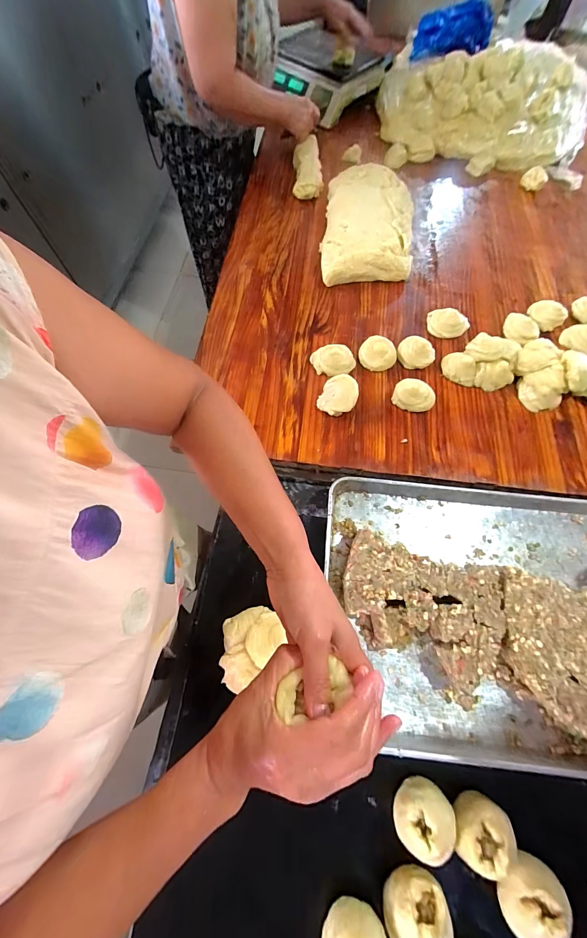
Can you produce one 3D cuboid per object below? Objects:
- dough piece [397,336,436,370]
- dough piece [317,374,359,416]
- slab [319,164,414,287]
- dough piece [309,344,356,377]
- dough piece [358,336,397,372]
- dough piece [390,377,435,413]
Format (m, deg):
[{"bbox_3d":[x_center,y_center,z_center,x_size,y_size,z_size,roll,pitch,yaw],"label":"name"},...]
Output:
[{"bbox_3d":[0.266,-0.253,0.698,0.078,0.033,0.066,30,71,12],"label":"dough piece"},{"bbox_3d":[0.090,-0.149,0.650,0.073,0.042,0.076,0,68,0],"label":"dough piece"},{"bbox_3d":[0.196,-0.653,0.841,0.218,0.084,0.410,7,68,3],"label":"slab"},{"bbox_3d":[0.086,-0.238,0.703,0.088,0.028,0.069,-15,69,-6],"label":"dough piece"},{"bbox_3d":[0.184,-0.257,0.710,0.077,0.021,0.083,-3,68,-1],"label":"dough piece"},{"bbox_3d":[0.247,-0.150,0.659,0.081,0.032,0.066,30,71,12],"label":"dough piece"}]

